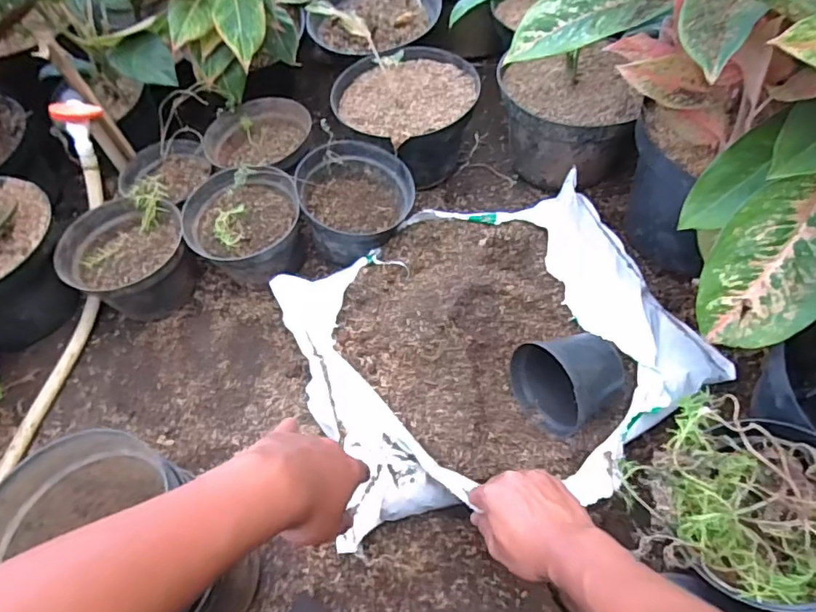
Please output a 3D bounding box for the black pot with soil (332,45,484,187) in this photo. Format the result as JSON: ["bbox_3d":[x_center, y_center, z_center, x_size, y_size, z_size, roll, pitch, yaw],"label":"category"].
[{"bbox_3d":[-0.001,-0.312,0.930,0.223,0.136,0.226,-2,57,4],"label":"black pot with soil"}]

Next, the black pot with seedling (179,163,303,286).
[{"bbox_3d":[-0.239,-0.114,0.845,0.162,0.143,0.171,-2,57,4],"label":"black pot with seedling"}]

